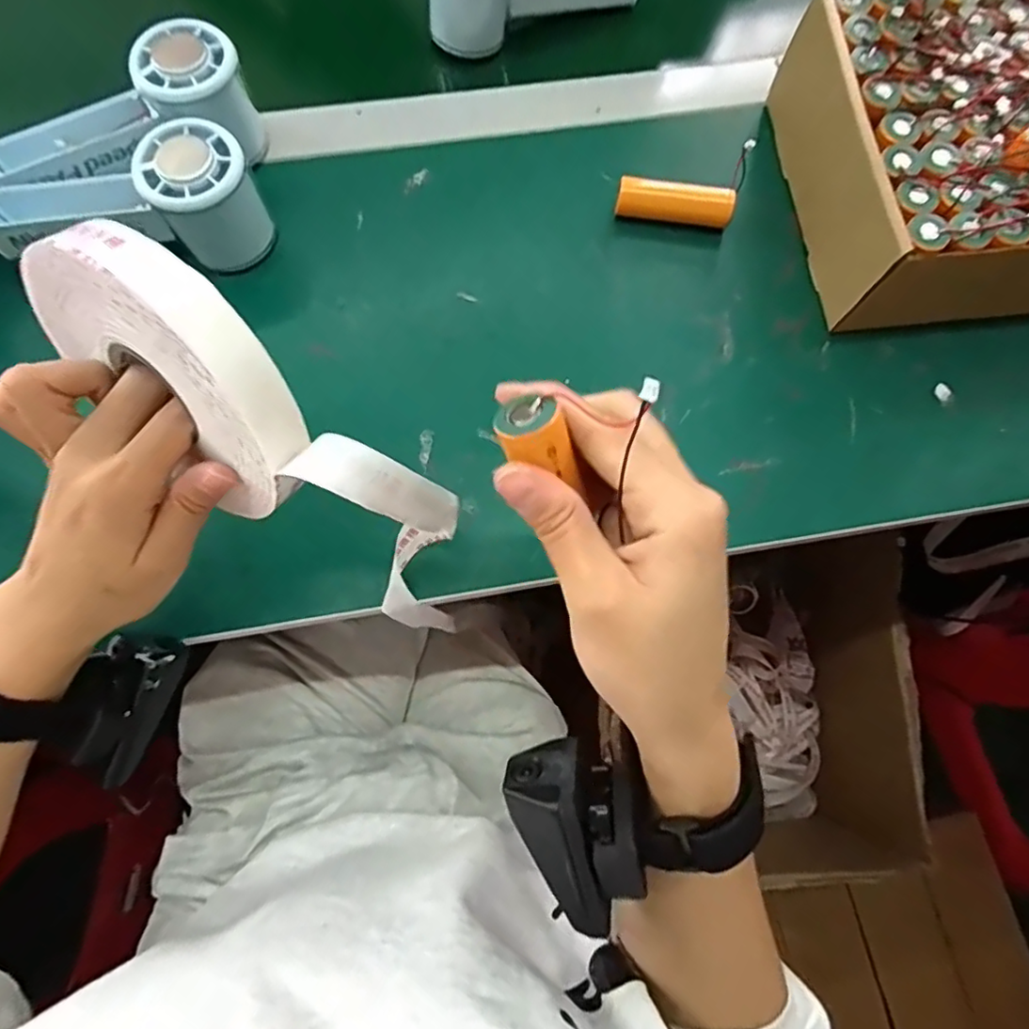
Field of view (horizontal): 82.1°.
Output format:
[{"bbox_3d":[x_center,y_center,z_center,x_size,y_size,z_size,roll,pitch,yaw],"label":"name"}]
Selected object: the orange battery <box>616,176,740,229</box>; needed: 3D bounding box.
[{"bbox_3d":[0.101,-0.196,0.374,0.072,0.022,0.018,6,76,0],"label":"orange battery"}]

